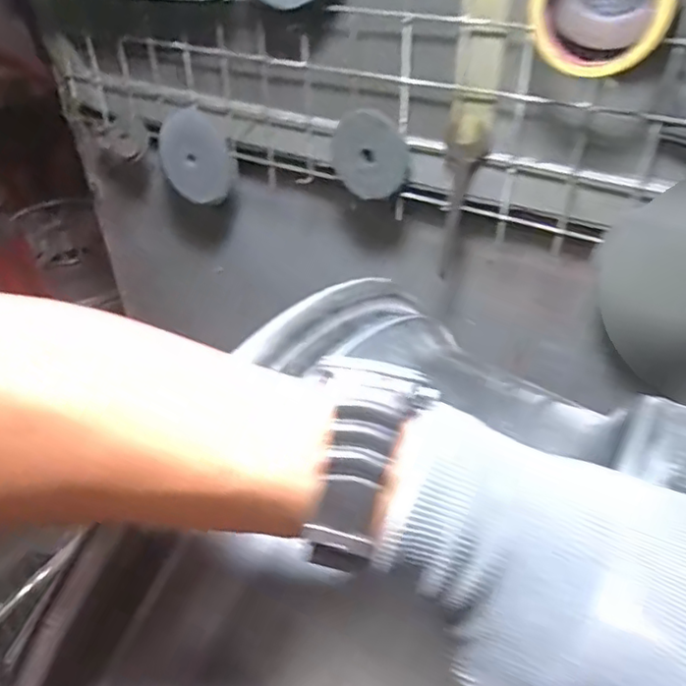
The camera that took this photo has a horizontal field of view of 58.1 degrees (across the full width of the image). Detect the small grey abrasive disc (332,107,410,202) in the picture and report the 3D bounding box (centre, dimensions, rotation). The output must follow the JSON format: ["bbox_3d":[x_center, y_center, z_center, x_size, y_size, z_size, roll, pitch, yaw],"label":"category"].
[{"bbox_3d":[0.028,-0.190,0.628,0.084,0.085,0.014,40,47,-10],"label":"small grey abrasive disc"}]

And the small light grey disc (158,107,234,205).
[{"bbox_3d":[-0.179,-0.227,0.752,0.099,0.098,0.013,34,29,1],"label":"small light grey disc"}]

